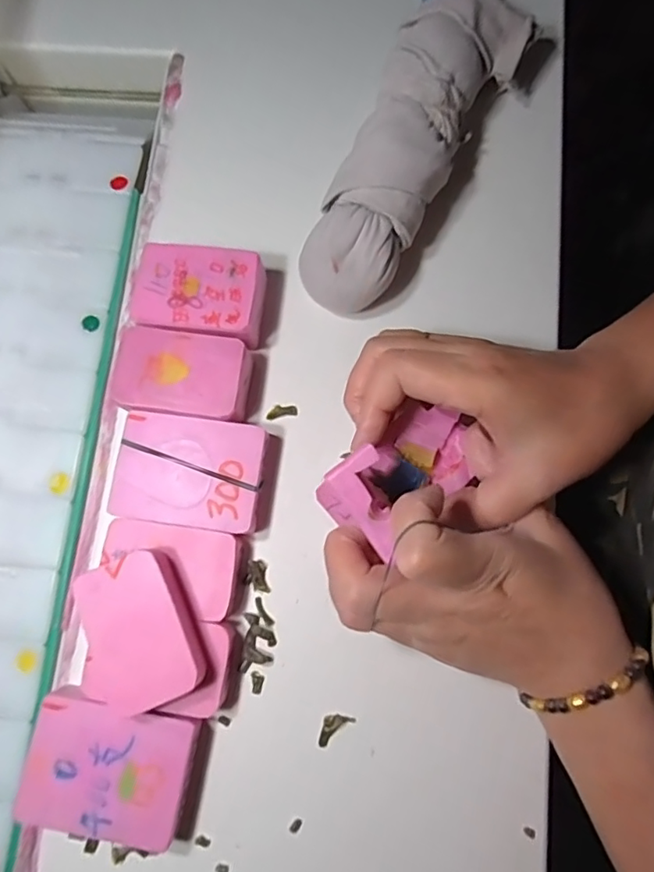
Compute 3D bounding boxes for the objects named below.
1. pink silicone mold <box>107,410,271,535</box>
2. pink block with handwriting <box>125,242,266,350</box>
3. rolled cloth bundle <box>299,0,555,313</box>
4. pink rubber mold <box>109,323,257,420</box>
[{"bbox_3d":[-0.074,0.021,0.304,0.077,0.021,0.056,8,79,4],"label":"pink silicone mold"},{"bbox_3d":[-0.071,-0.080,0.316,0.073,0.029,0.049,9,80,4],"label":"pink block with handwriting"},{"bbox_3d":[0.046,-0.168,0.321,0.068,0.056,0.204,30,82,7],"label":"rolled cloth bundle"},{"bbox_3d":[-0.080,-0.034,0.310,0.072,0.024,0.045,7,79,3],"label":"pink rubber mold"}]

